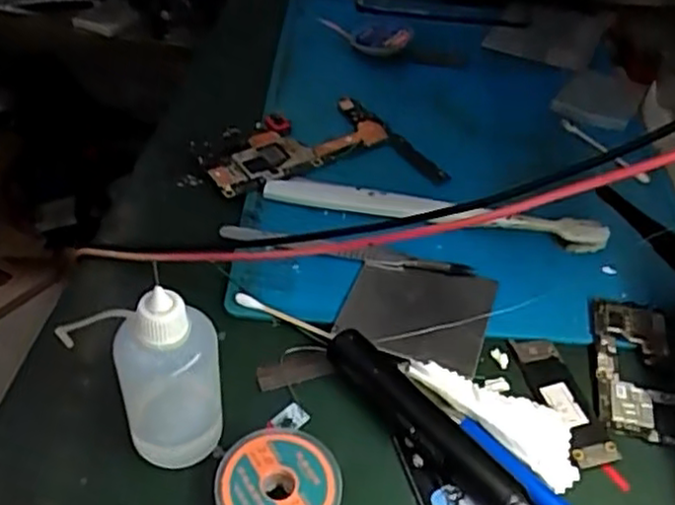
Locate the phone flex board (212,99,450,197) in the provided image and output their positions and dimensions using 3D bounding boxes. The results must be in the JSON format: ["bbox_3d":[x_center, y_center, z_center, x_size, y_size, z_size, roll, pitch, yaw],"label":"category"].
[{"bbox_3d":[-0.011,-0.067,0.425,0.133,0.009,0.077,-6,45,-13],"label":"phone flex board"}]

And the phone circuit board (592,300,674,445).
[{"bbox_3d":[0.136,0.051,0.319,0.034,0.006,0.072,11,44,5],"label":"phone circuit board"}]

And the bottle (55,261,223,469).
[{"bbox_3d":[-0.074,0.035,0.263,0.066,0.082,0.033,36,51,28],"label":"bottle"}]

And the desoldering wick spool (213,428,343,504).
[{"bbox_3d":[-0.022,0.090,0.263,0.045,0.012,0.046,3,43,-3],"label":"desoldering wick spool"}]

